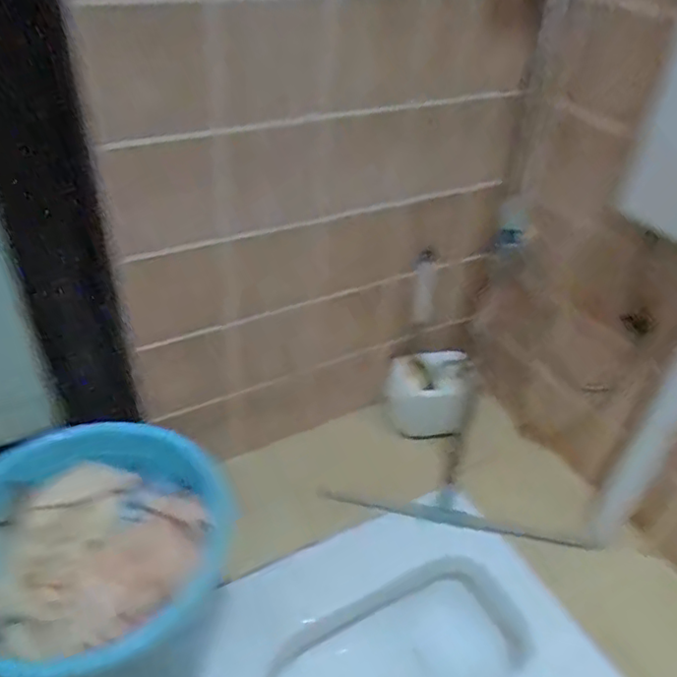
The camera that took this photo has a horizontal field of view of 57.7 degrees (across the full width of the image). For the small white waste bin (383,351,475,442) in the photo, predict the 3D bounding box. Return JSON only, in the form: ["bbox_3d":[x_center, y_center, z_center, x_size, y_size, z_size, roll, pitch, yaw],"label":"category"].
[{"bbox_3d":[0.181,0.107,1.211,0.177,0.130,0.135,7,38,3],"label":"small white waste bin"}]

